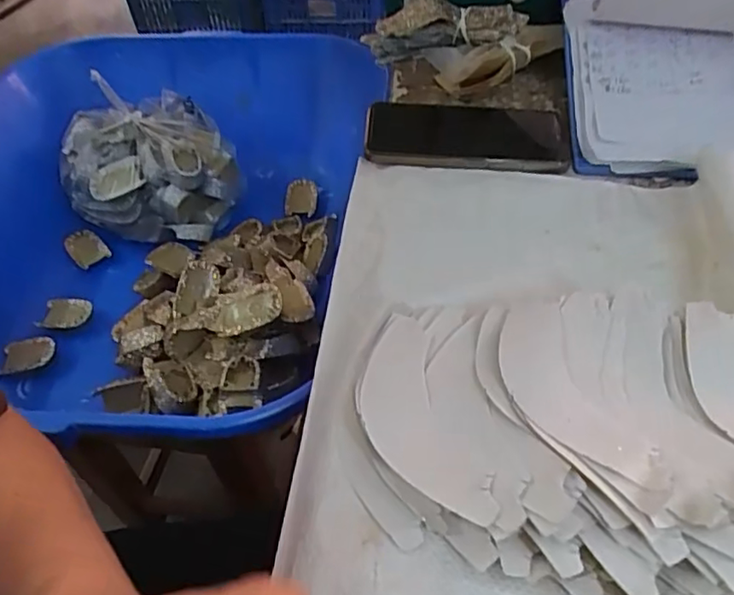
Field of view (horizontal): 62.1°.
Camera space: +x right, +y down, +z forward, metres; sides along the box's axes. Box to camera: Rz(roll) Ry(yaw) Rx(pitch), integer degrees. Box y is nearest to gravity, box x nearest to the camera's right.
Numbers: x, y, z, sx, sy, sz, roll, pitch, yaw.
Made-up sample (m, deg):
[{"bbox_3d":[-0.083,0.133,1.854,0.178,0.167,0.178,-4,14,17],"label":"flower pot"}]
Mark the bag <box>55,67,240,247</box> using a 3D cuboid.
[{"bbox_3d":[-0.270,-0.165,0.765,0.198,0.110,0.207,-24,93,-21],"label":"bag"}]

